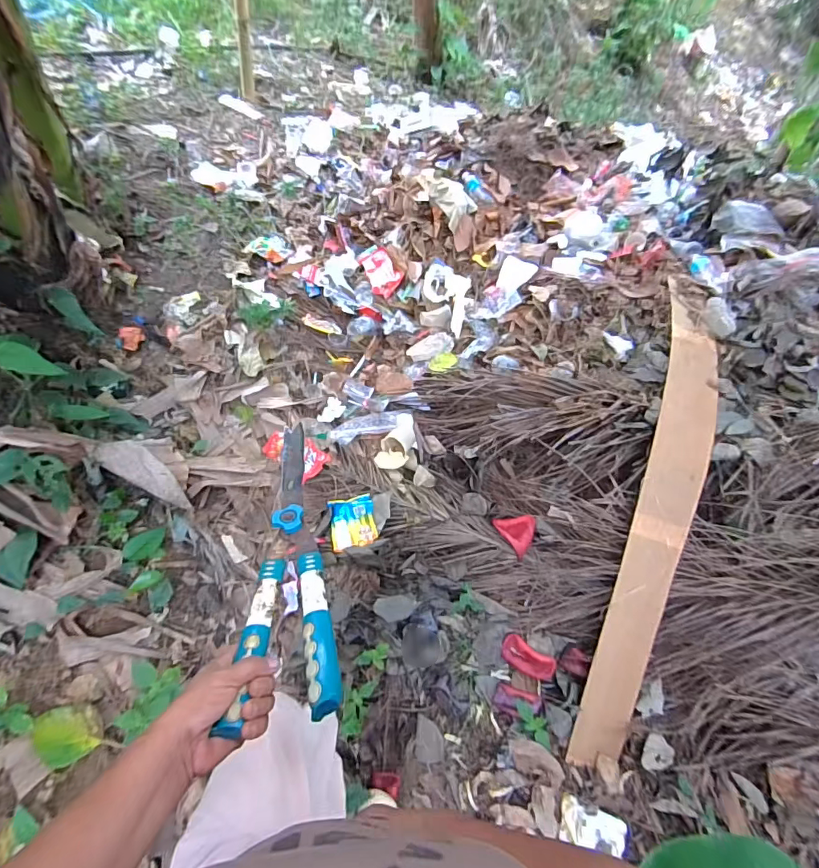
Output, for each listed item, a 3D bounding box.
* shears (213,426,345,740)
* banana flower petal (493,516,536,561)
[{"bbox_3d":[-0.159,0.140,0.623,0.102,0.036,0.464,-7,34,-9],"label":"shears"},{"bbox_3d":[0.310,0.292,1.365,0.125,0.051,0.139,0,55,-4],"label":"banana flower petal"}]

